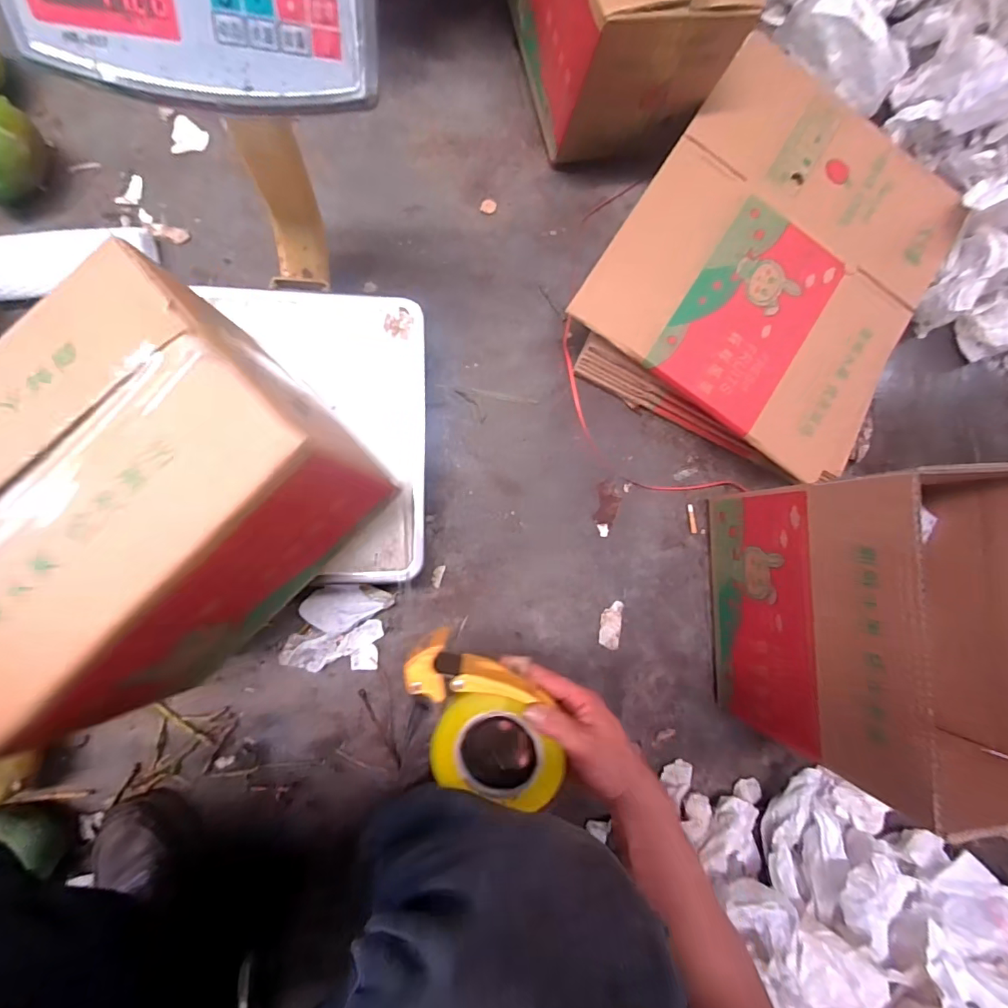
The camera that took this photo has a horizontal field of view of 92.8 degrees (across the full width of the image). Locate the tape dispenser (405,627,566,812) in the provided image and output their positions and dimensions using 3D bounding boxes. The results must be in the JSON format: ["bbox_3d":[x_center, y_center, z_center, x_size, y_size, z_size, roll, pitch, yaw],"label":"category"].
[{"bbox_3d":[-0.021,0.204,0.464,0.112,0.056,0.166,-16,91,-10],"label":"tape dispenser"}]

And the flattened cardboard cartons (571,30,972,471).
[{"bbox_3d":[0.387,-0.329,0.692,0.434,0.104,0.533,33,83,-5],"label":"flattened cardboard cartons"}]

